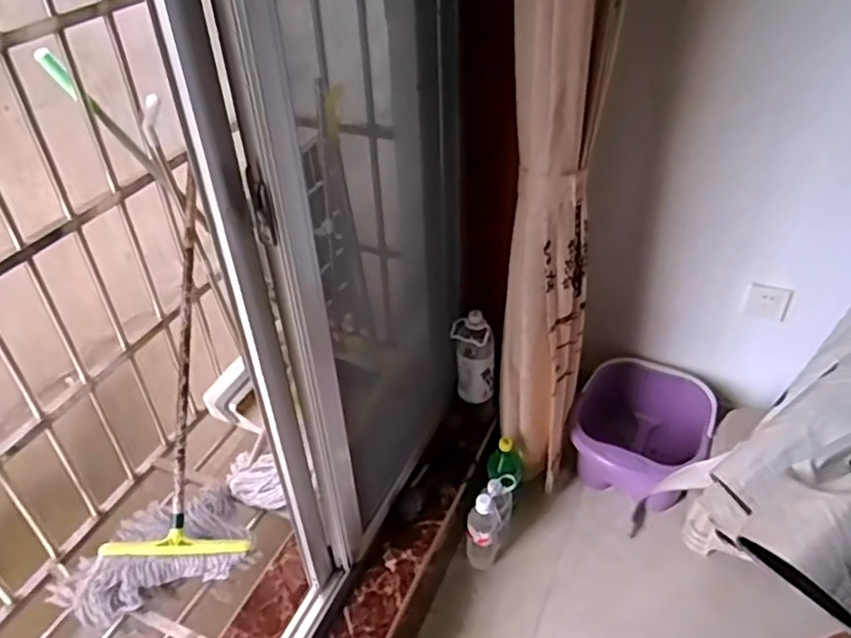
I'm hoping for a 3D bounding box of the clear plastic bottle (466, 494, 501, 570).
[{"bbox_3d":[0.133,0.481,1.459,0.079,0.209,0.065,1,38,5],"label":"clear plastic bottle"}]

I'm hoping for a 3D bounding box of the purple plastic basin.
[{"bbox_3d":[0.554,0.317,1.701,0.329,0.245,0.392,17,42,23],"label":"purple plastic basin"}]

